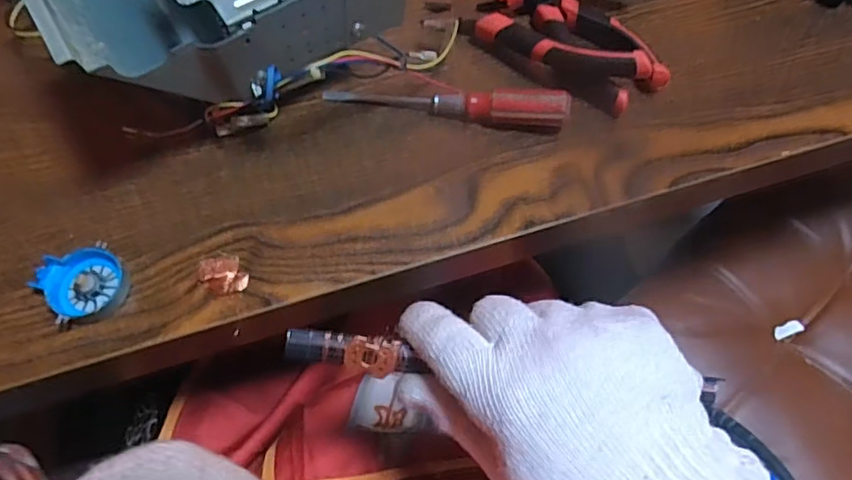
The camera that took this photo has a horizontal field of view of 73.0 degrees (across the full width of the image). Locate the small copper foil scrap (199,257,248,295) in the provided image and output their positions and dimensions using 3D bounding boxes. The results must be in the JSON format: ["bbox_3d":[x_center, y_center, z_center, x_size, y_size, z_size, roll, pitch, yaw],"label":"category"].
[{"bbox_3d":[-0.112,0.019,0.318,0.024,0.006,0.021,-10,64,-6],"label":"small copper foil scrap"}]

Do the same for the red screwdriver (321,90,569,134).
[{"bbox_3d":[0.012,-0.087,0.359,0.148,0.026,0.019,8,64,4],"label":"red screwdriver"}]

